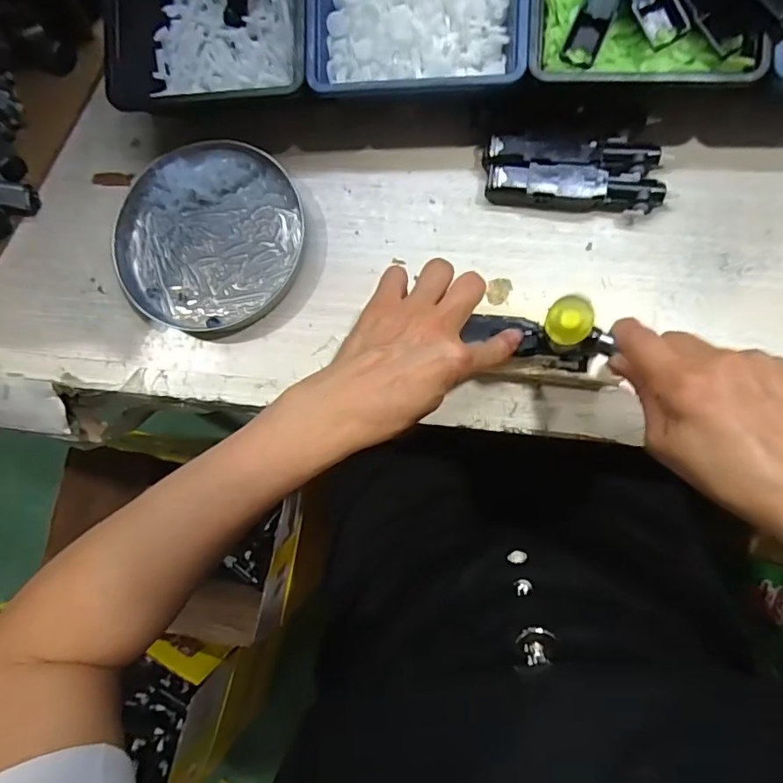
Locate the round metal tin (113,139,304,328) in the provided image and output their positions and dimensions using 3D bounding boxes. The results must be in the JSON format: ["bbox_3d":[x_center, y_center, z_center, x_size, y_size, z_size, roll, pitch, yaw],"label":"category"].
[{"bbox_3d":[-0.141,-0.120,0.386,0.139,0.017,0.139,-1,83,6],"label":"round metal tin"}]

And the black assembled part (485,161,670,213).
[{"bbox_3d":[0.128,-0.143,0.357,0.118,0.021,0.026,6,84,7],"label":"black assembled part"}]

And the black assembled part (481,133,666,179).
[{"bbox_3d":[0.127,-0.167,0.361,0.119,0.019,0.025,4,83,7],"label":"black assembled part"}]

